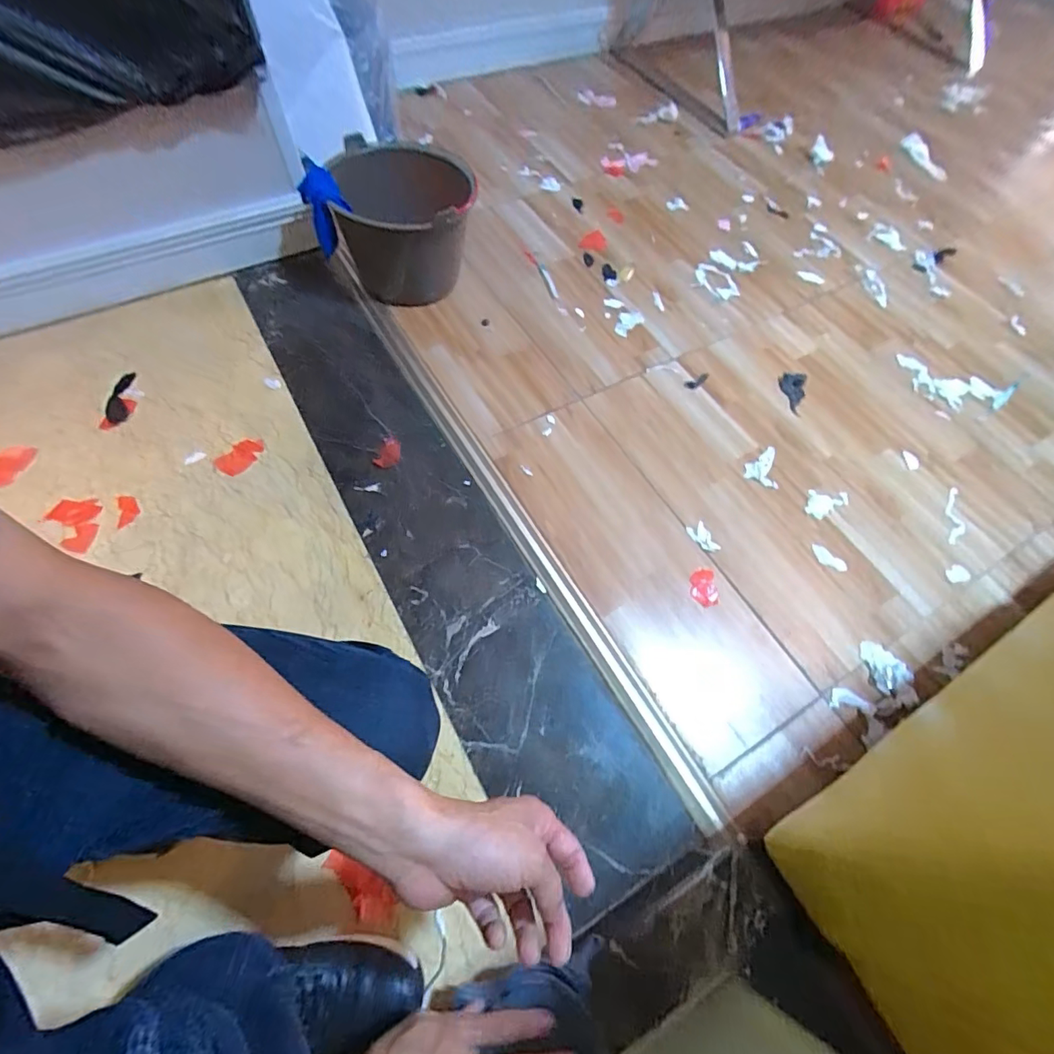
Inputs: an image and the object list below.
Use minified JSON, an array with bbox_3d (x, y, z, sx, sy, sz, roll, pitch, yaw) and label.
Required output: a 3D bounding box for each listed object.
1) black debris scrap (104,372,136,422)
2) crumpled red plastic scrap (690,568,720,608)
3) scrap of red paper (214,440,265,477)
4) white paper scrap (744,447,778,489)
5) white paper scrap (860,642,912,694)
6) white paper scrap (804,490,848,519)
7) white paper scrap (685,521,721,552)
[{"bbox_3d":[-0.696,-0.221,0.846,0.037,0.007,0.105,-8,64,-7],"label":"black debris scrap"},{"bbox_3d":[0.263,0.091,0.740,0.040,0.005,0.057,-1,63,-4],"label":"crumpled red plastic scrap"},{"bbox_3d":[-0.460,-0.114,0.798,0.049,0.006,0.078,35,67,14],"label":"scrap of red paper"},{"bbox_3d":[0.401,-0.107,0.845,0.056,0.004,0.080,15,63,4],"label":"white paper scrap"},{"bbox_3d":[0.501,0.193,0.691,0.058,0.007,0.070,-9,64,-8],"label":"white paper scrap"},{"bbox_3d":[0.489,-0.044,0.818,0.089,0.004,0.047,-25,67,-15],"label":"white paper scrap"},{"bbox_3d":[0.273,0.018,0.771,0.030,0.005,0.051,-24,67,-14],"label":"white paper scrap"}]

